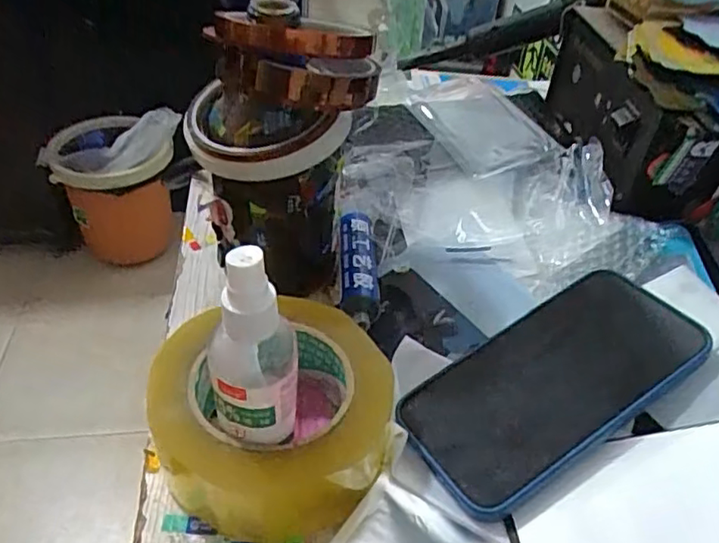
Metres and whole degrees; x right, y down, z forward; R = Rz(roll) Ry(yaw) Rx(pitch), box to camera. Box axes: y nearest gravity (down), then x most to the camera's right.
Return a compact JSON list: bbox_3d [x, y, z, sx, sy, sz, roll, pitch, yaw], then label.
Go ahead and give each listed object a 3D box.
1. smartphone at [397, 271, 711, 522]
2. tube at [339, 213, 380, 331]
[{"bbox_3d":[0.104,0.057,0.325,0.163,0.012,0.080,-30,50,-15],"label":"smartphone"},{"bbox_3d":[0.000,-0.002,0.396,0.025,0.018,0.097,2,41,-3],"label":"tube"}]

